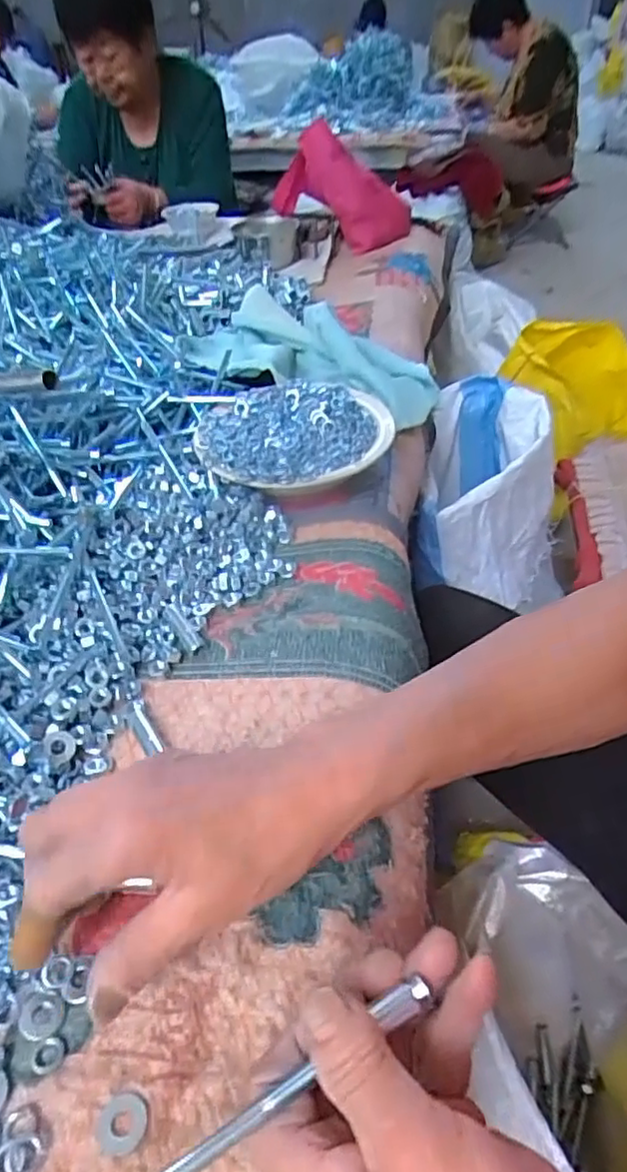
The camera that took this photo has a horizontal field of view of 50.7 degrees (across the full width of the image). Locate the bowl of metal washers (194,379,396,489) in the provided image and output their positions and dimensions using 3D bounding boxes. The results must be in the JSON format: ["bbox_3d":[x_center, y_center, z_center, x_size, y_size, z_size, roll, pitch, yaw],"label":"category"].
[{"bbox_3d":[-0.019,-0.137,0.602,0.170,0.049,0.161,-2,40,1],"label":"bowl of metal washers"}]

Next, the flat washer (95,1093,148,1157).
[{"bbox_3d":[-0.073,0.204,0.251,0.019,0.004,0.018,-8,41,-3],"label":"flat washer"}]

